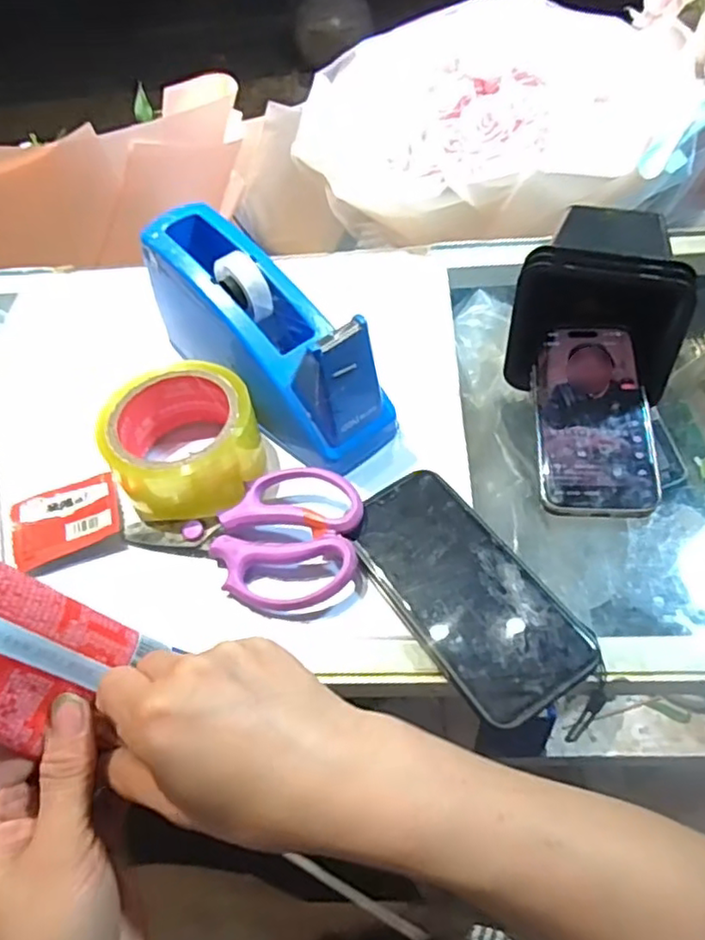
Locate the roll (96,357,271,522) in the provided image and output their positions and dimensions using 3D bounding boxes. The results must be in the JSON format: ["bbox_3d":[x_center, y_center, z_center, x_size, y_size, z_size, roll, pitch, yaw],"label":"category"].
[{"bbox_3d":[-0.114,-0.023,0.438,0.097,0.047,0.091,-3,53,4],"label":"roll"}]

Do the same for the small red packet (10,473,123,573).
[{"bbox_3d":[-0.193,0.032,0.434,0.069,0.008,0.058,-19,54,-14],"label":"small red packet"}]

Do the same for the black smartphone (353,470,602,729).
[{"bbox_3d":[0.063,0.067,0.376,0.076,0.006,0.154,-31,56,-17],"label":"black smartphone"}]

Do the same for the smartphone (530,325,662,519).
[{"bbox_3d":[0.160,-0.037,0.431,0.072,0.004,0.145,0,62,7],"label":"smartphone"}]

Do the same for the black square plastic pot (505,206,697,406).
[{"bbox_3d":[0.177,-0.135,0.459,0.106,0.093,0.150,12,55,14],"label":"black square plastic pot"}]

